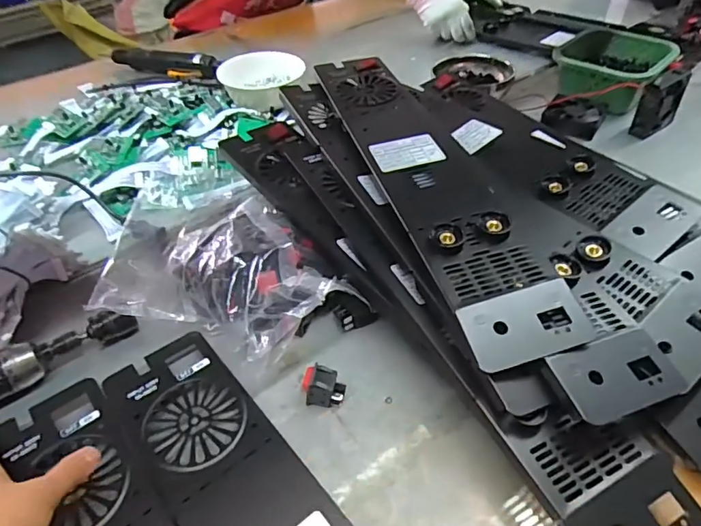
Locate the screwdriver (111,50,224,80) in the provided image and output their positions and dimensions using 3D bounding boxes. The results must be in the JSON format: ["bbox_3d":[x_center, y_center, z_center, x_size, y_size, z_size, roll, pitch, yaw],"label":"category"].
[{"bbox_3d":[-0.353,-0.380,0.981,0.221,0.049,0.033,10,45,12],"label":"screwdriver"}]

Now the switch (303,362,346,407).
[{"bbox_3d":[-0.022,0.108,0.447,0.032,0.034,0.023,7,44,10],"label":"switch"}]

